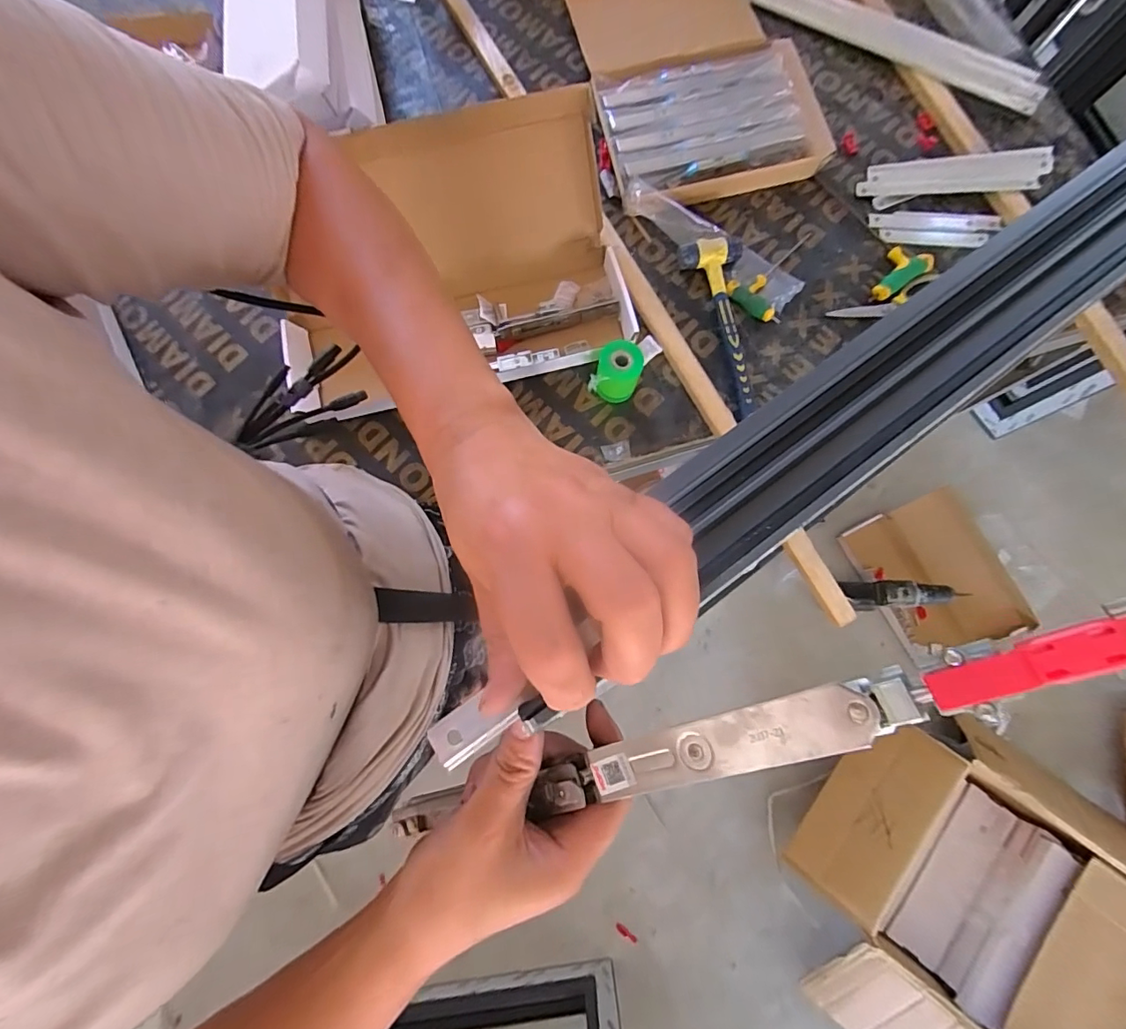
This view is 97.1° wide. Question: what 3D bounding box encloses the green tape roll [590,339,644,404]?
[{"bbox_3d":[0.064,-0.165,0.576,0.049,0.055,0.053,0,79,1],"label":"green tape roll"}]

